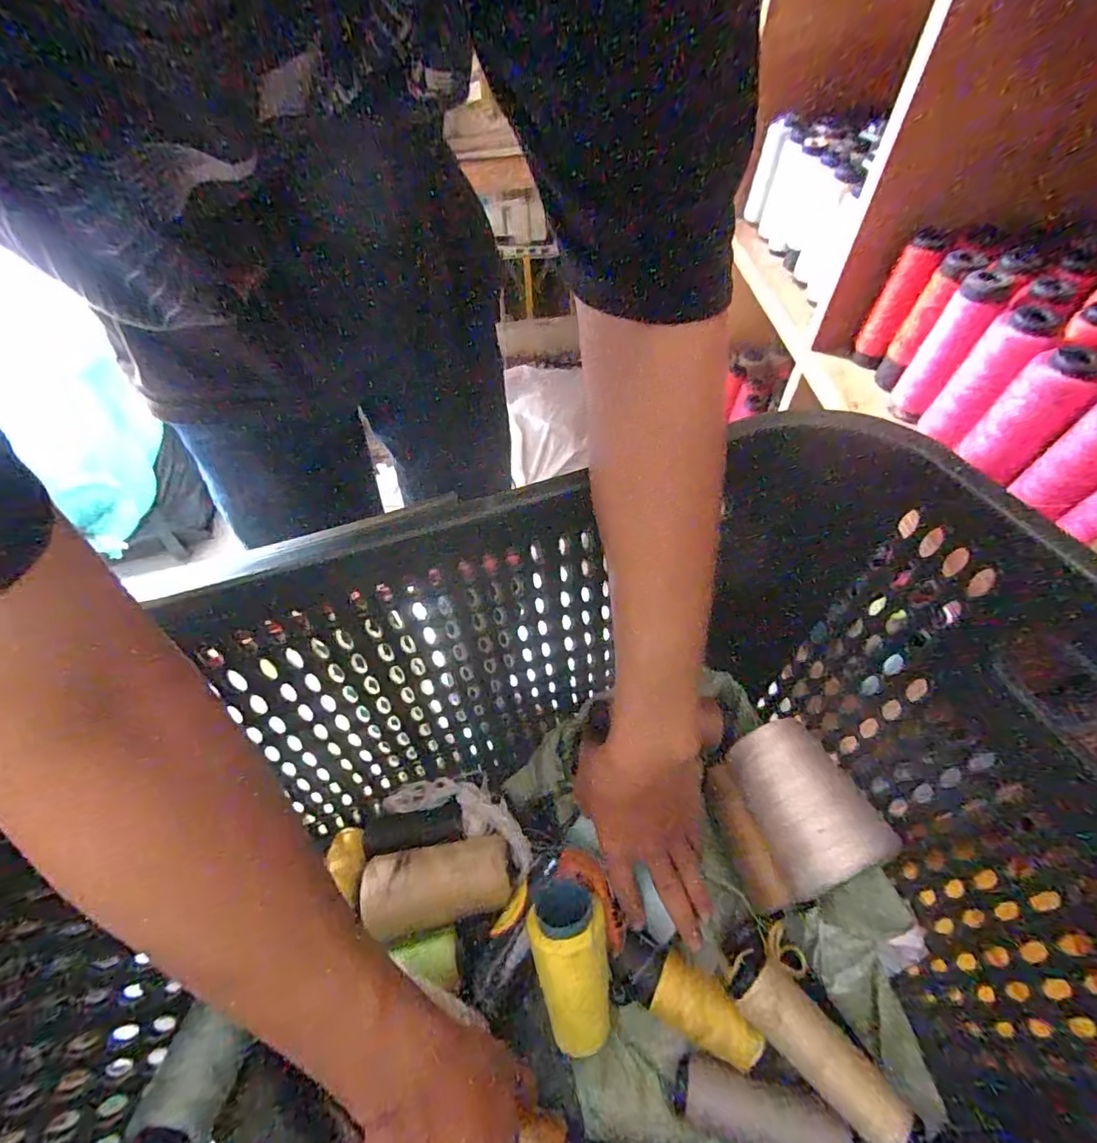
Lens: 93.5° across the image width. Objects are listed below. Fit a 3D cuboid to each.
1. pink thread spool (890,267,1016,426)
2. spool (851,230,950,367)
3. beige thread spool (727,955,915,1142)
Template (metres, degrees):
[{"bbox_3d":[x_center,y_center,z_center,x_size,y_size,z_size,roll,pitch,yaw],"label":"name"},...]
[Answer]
[{"bbox_3d":[0.326,-0.183,0.432,0.031,0.119,0.035,27,60,20],"label":"pink thread spool"},{"bbox_3d":[0.311,-0.241,0.464,0.031,0.111,0.030,22,59,18],"label":"spool"},{"bbox_3d":[0.173,0.308,0.336,0.109,0.039,0.036,38,65,25],"label":"beige thread spool"}]

